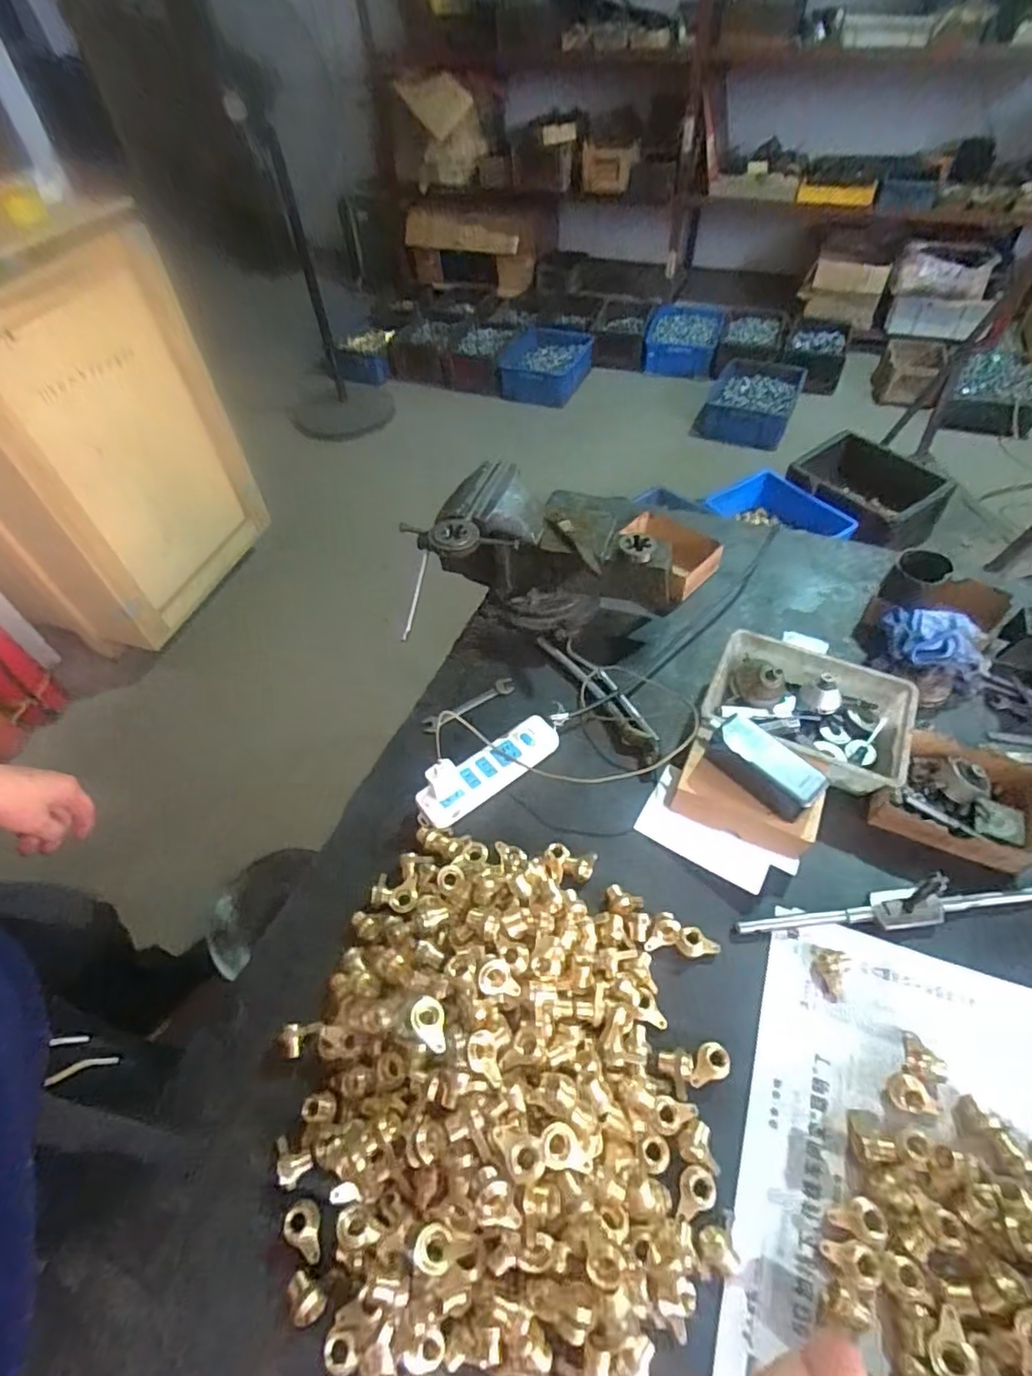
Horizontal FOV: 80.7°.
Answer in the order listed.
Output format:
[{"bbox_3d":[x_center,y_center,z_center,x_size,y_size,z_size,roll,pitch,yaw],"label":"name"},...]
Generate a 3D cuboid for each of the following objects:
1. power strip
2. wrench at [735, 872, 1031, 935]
[{"bbox_3d":[-0.032,0.111,0.806,0.209,0.035,0.053,-31,56,-21],"label":"power strip"},{"bbox_3d":[0.432,0.232,0.663,0.370,0.066,0.042,-7,51,-3],"label":"wrench"}]

